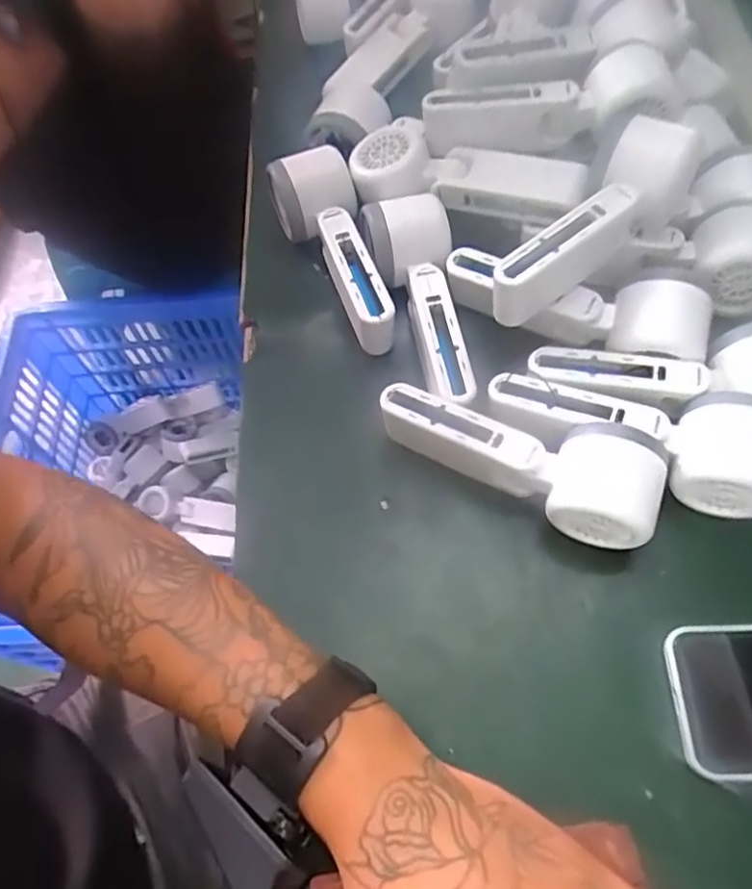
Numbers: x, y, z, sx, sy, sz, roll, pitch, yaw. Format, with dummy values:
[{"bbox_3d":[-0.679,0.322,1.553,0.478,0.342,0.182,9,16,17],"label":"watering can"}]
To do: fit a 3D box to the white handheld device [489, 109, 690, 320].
[{"bbox_3d":[0.135,-0.133,0.402,0.053,0.064,0.162,39,71,21],"label":"white handheld device"}]

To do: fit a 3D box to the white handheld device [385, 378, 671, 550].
[{"bbox_3d":[0.081,0.004,0.383,0.165,0.054,0.059,21,66,14],"label":"white handheld device"}]

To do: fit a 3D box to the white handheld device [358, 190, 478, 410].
[{"bbox_3d":[0.027,-0.093,0.436,0.058,0.044,0.154,-6,62,1],"label":"white handheld device"}]

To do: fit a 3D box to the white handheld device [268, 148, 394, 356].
[{"bbox_3d":[-0.024,-0.134,0.453,0.053,0.053,0.143,-25,64,-9],"label":"white handheld device"}]

